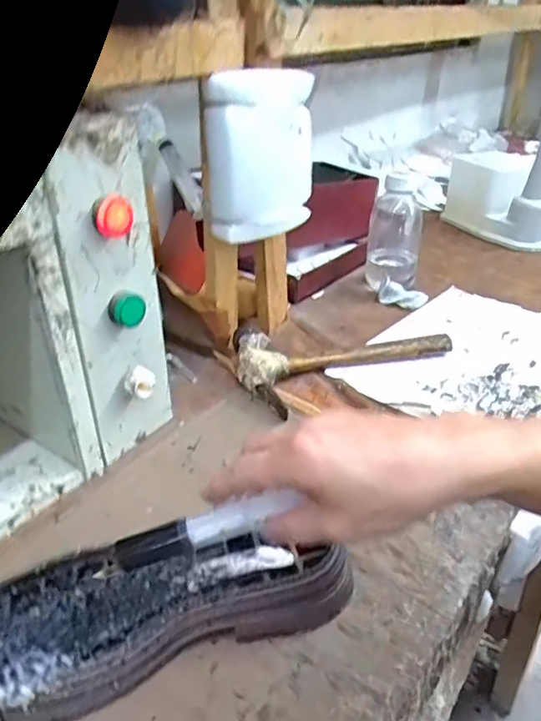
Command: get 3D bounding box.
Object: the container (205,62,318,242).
[{"bbox_3d":[-0.010,-0.195,0.566,0.094,0.156,0.081,4,31,7],"label":"container"}]

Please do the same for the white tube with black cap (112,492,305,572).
[{"bbox_3d":[-0.040,0.099,0.341,0.117,0.015,0.021,-23,29,14],"label":"white tube with black cap"}]

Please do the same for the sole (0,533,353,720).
[{"bbox_3d":[-0.073,0.154,0.376,0.256,0.037,0.096,-11,34,-18],"label":"sole"}]

